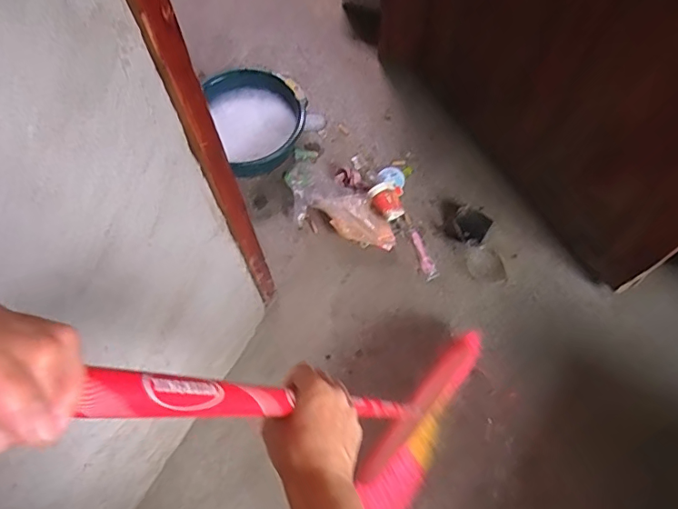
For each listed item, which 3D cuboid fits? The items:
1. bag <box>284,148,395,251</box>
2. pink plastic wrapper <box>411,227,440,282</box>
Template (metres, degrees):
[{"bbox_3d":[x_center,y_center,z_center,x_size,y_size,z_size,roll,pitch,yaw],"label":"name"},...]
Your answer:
[{"bbox_3d":[-0.013,-0.122,1.225,0.334,0.049,0.174,40,72,19],"label":"bag"},{"bbox_3d":[0.198,-0.002,1.201,0.032,0.010,0.128,-18,65,-6],"label":"pink plastic wrapper"}]

